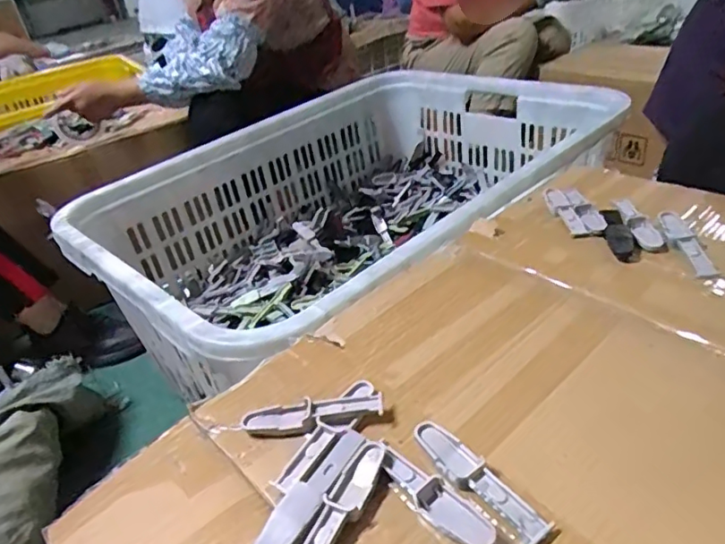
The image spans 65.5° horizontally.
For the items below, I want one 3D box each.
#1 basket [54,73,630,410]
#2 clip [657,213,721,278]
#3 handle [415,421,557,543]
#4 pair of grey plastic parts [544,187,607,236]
[{"bbox_3d":[0.012,-0.085,0.959,0.830,0.263,0.584,-34,40,-32],"label":"basket"},{"bbox_3d":[0.300,-0.028,0.524,0.022,0.010,0.107,-3,34,10],"label":"clip"},{"bbox_3d":[0.070,0.129,0.353,0.024,0.010,0.104,-27,37,-24],"label":"handle"},{"bbox_3d":[0.226,-0.066,0.603,0.040,0.009,0.098,-7,31,-3],"label":"pair of grey plastic parts"}]

